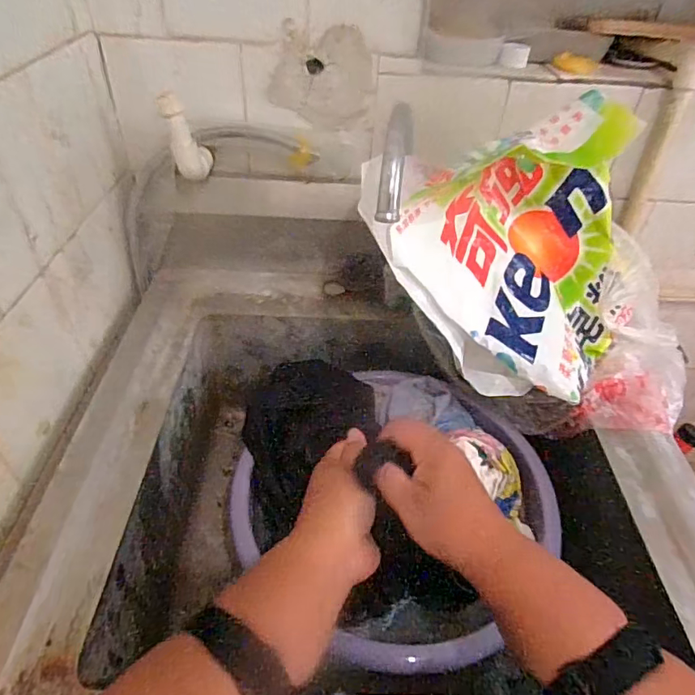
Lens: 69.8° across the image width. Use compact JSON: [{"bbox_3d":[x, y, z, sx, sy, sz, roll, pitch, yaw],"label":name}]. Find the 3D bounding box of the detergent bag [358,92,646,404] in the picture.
[{"bbox_3d":[0.188,-0.091,0.517,0.272,0.288,0.109,-26,5,-16],"label":"detergent bag"}]

